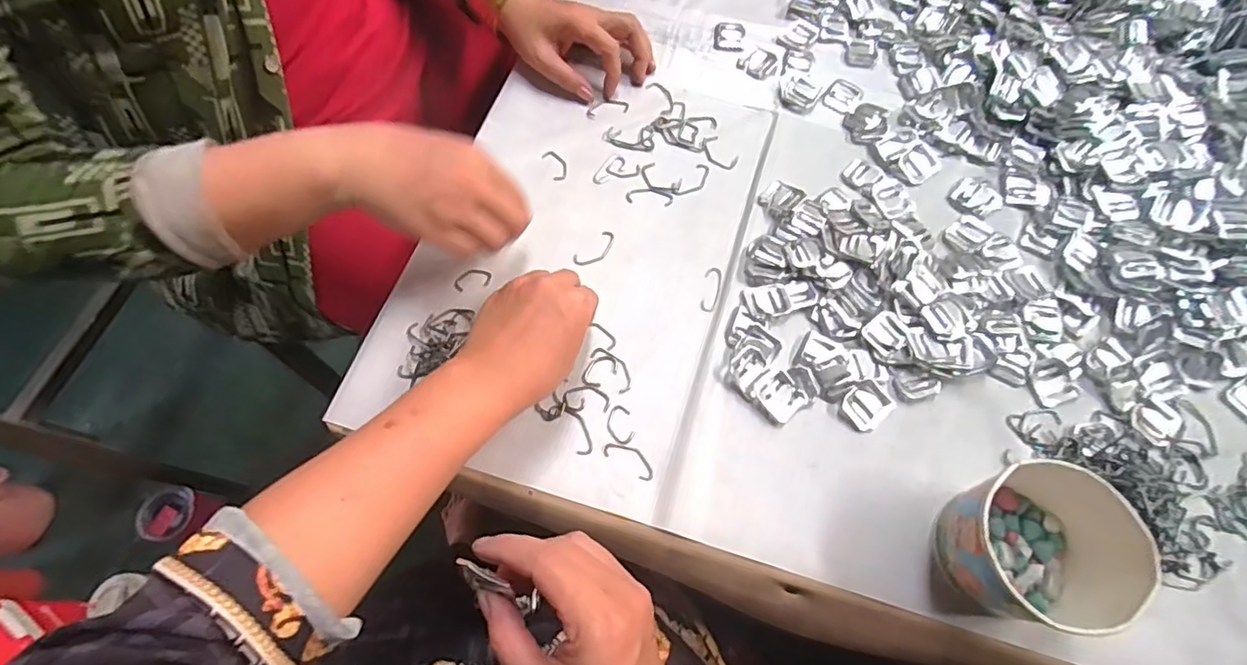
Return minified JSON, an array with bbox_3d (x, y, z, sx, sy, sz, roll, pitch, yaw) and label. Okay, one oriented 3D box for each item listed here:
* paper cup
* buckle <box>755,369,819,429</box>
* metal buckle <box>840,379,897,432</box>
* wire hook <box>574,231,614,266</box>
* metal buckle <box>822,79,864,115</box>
[{"bbox_3d":[0.243,0.128,0.347,0.088,0.070,0.086,9,67,5],"label":"paper cup"},{"bbox_3d":[0.119,0.042,0.425,0.044,0.007,0.034,-37,70,-14],"label":"buckle"},{"bbox_3d":[0.178,0.052,0.421,0.035,0.005,0.028,-38,70,-14],"label":"metal buckle"},{"bbox_3d":[-0.023,-0.069,0.483,0.041,0.004,0.018,-42,72,-15],"label":"wire hook"},{"bbox_3d":[0.208,-0.226,0.549,0.030,0.004,0.039,38,72,16],"label":"metal buckle"}]

